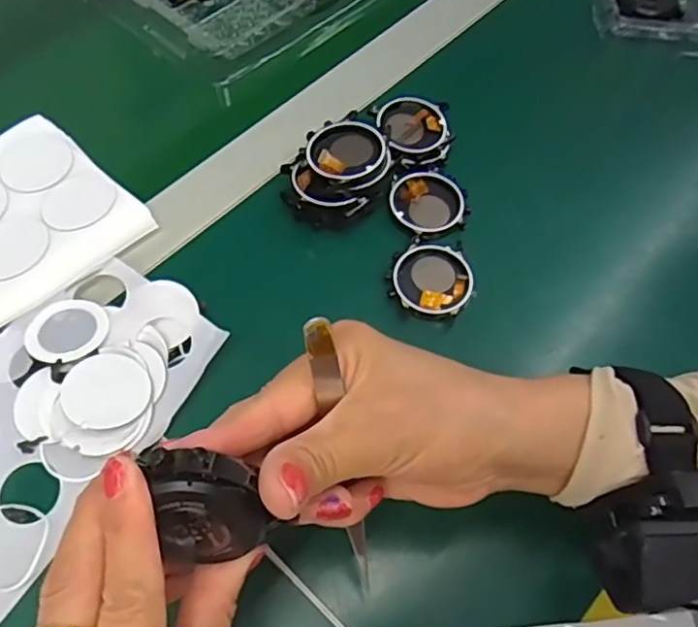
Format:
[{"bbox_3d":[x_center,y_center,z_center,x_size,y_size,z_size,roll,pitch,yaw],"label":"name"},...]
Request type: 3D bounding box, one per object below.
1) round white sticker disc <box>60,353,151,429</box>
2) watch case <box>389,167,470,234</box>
[{"bbox_3d":[-0.119,0.037,0.307,0.040,0.004,0.040,6,55,-8],"label":"round white sticker disc"},{"bbox_3d":[0.048,-0.069,0.381,0.045,0.009,0.045,-14,63,-9],"label":"watch case"}]

